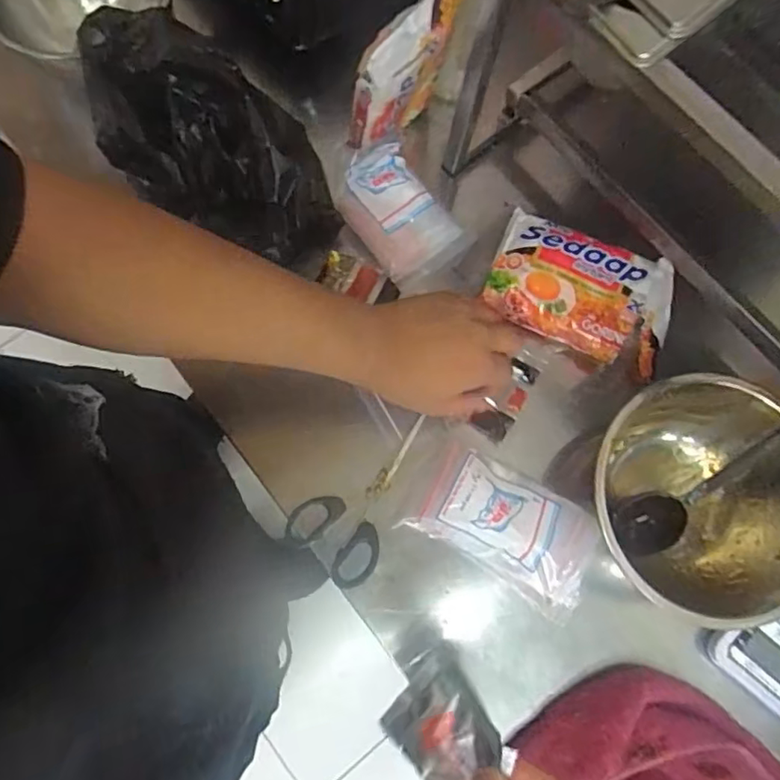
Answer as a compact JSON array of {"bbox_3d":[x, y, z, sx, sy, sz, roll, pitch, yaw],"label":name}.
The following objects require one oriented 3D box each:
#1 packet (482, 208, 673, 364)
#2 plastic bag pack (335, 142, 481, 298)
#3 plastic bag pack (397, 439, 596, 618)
[{"bbox_3d":[0.164,-0.085,0.499,0.154,0.027,0.099,20,76,4],"label":"packet"},{"bbox_3d":[0.008,-0.153,0.516,0.081,0.025,0.117,-37,96,-7],"label":"plastic bag pack"},{"bbox_3d":[0.092,0.104,0.453,0.137,0.039,0.079,30,77,6],"label":"plastic bag pack"}]

